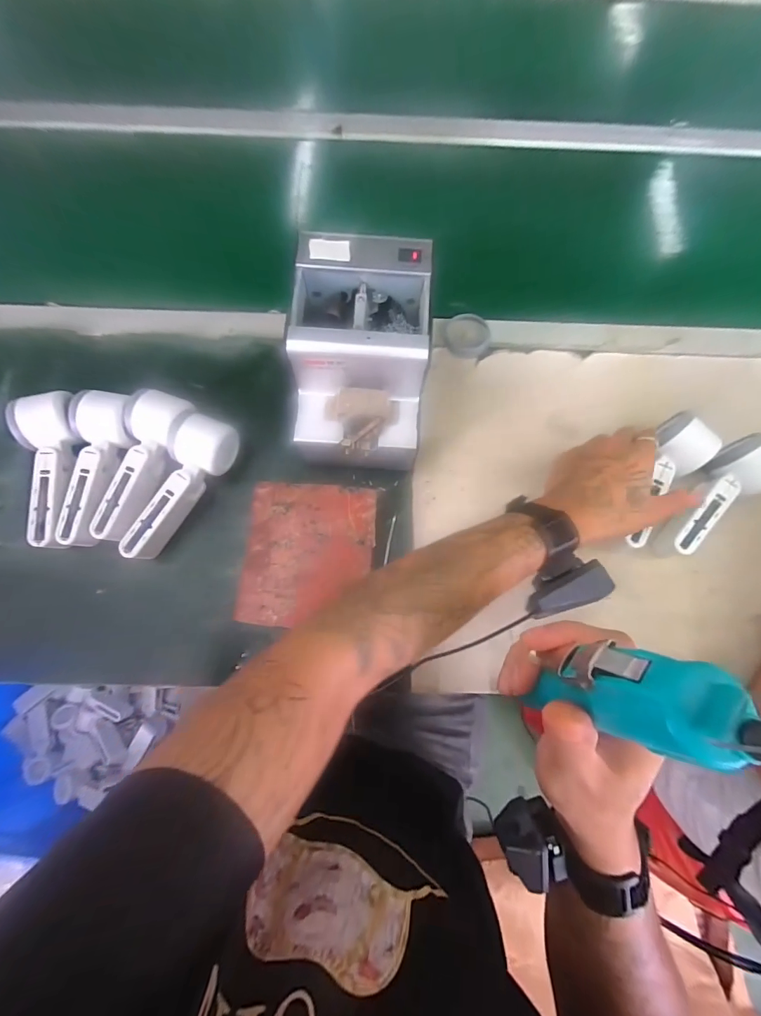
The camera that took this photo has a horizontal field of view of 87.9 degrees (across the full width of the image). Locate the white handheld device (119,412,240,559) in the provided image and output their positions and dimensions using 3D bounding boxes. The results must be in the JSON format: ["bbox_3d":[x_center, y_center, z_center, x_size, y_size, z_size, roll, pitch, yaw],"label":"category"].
[{"bbox_3d":[-0.210,-0.021,0.419,0.060,0.059,0.162,18,77,3],"label":"white handheld device"}]

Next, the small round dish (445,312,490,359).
[{"bbox_3d":[0.109,-0.215,0.493,0.056,0.021,0.065,26,77,5],"label":"small round dish"}]

